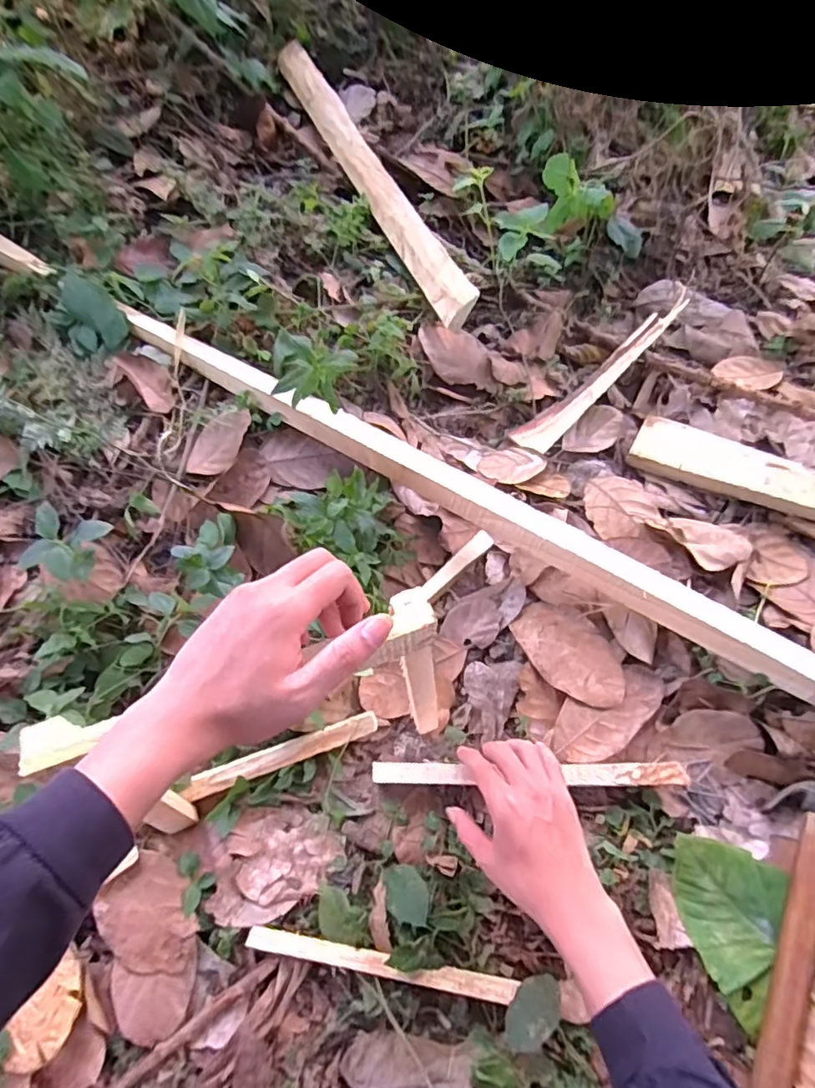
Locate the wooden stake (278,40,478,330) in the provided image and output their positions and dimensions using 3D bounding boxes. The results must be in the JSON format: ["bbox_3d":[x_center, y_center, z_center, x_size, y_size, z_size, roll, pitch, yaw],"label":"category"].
[{"bbox_3d":[-0.066,-0.562,0.866,0.047,0.057,0.686,-23,68,-7],"label":"wooden stake"}]

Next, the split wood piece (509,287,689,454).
[{"bbox_3d":[0.255,-0.215,0.752,0.293,0.017,0.045,-40,80,-6],"label":"split wood piece"}]

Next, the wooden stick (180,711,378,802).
[{"bbox_3d":[-0.122,0.205,0.571,0.188,0.017,0.023,-20,67,-5],"label":"wooden stick"}]

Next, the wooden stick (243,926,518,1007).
[{"bbox_3d":[-0.024,0.355,0.493,0.227,0.013,0.017,7,68,6],"label":"wooden stick"}]

